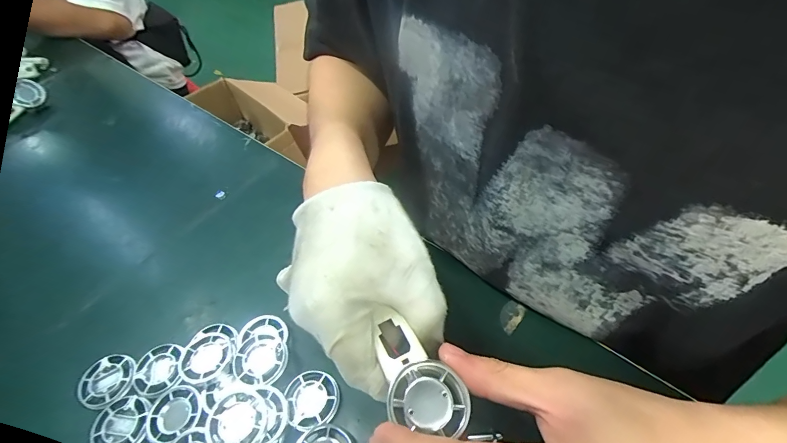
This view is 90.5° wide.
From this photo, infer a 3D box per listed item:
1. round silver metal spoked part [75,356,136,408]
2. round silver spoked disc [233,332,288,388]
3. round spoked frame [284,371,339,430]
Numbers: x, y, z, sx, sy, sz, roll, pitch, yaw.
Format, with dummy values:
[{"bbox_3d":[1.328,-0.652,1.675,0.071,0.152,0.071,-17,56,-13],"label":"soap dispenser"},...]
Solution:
[{"bbox_3d":[-0.218,0.122,0.298,0.041,0.006,0.038,-3,51,4],"label":"round silver metal spoked part"},{"bbox_3d":[-0.097,0.098,0.282,0.040,0.004,0.036,30,62,26],"label":"round silver spoked disc"},{"bbox_3d":[-0.058,0.122,0.270,0.039,0.011,0.038,-4,52,5],"label":"round spoked frame"}]

